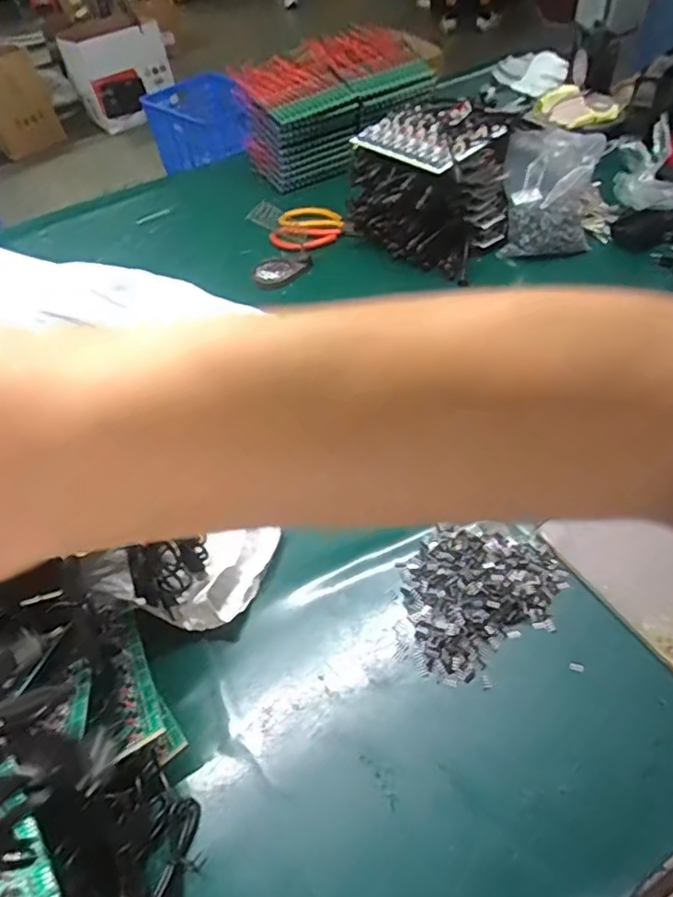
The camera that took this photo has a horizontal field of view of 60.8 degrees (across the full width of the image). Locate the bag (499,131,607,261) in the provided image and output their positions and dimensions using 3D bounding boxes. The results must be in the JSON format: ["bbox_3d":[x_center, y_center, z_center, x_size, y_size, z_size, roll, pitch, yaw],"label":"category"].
[{"bbox_3d":[0.260,-0.299,0.689,0.130,0.141,0.060,11,54,11],"label":"bag"}]

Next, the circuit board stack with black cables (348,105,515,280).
[{"bbox_3d":[0.119,-0.325,0.715,0.203,0.159,0.103,33,61,30],"label":"circuit board stack with black cables"}]

